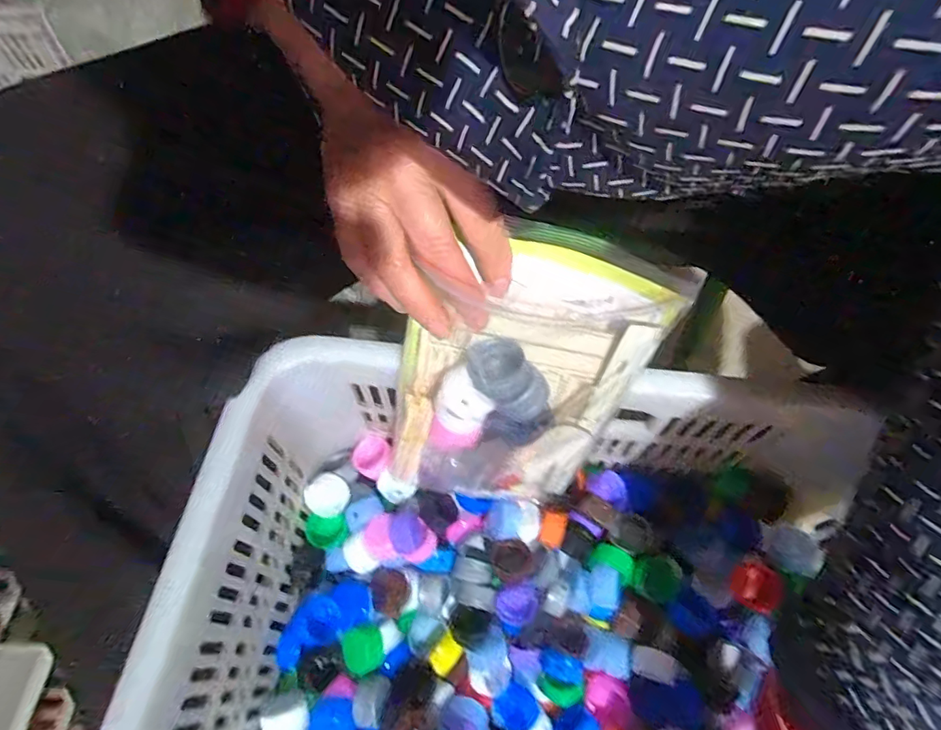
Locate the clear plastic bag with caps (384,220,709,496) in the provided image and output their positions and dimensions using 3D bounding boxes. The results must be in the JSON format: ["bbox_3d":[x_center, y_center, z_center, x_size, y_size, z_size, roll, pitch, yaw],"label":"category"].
[{"bbox_3d":[0.023,0.021,0.315,0.134,0.216,0.042,13,40,-4],"label":"clear plastic bag with caps"}]

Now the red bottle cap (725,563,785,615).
[{"bbox_3d":[0.217,0.168,0.391,0.032,0.015,0.032,0,60,0],"label":"red bottle cap"}]

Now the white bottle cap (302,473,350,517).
[{"bbox_3d":[-0.115,0.105,0.414,0.033,0.013,0.034,0,60,0],"label":"white bottle cap"}]

